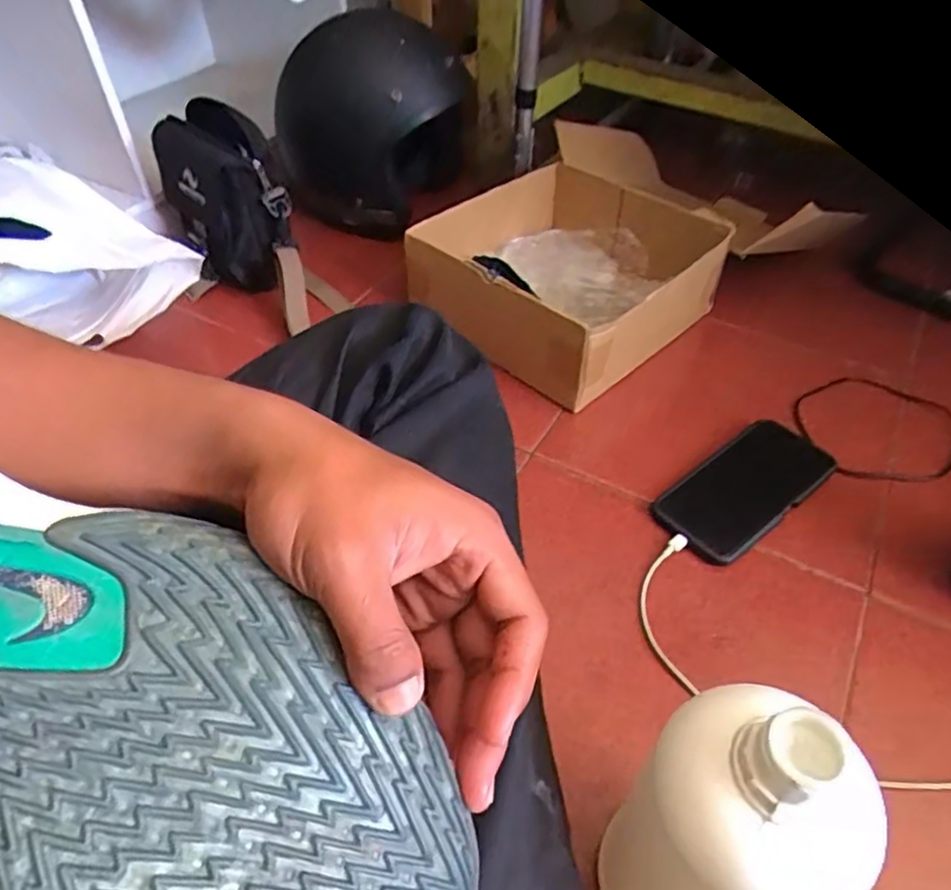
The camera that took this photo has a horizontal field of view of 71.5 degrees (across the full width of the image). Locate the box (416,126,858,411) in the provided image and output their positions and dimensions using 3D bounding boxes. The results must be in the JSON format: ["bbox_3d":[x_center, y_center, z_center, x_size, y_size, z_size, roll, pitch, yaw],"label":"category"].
[{"bbox_3d":[0.154,-0.210,0.747,0.345,0.135,0.325,-34,55,-28],"label":"box"}]

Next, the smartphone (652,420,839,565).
[{"bbox_3d":[0.230,0.037,0.569,0.148,0.016,0.078,-38,62,-14],"label":"smartphone"}]

